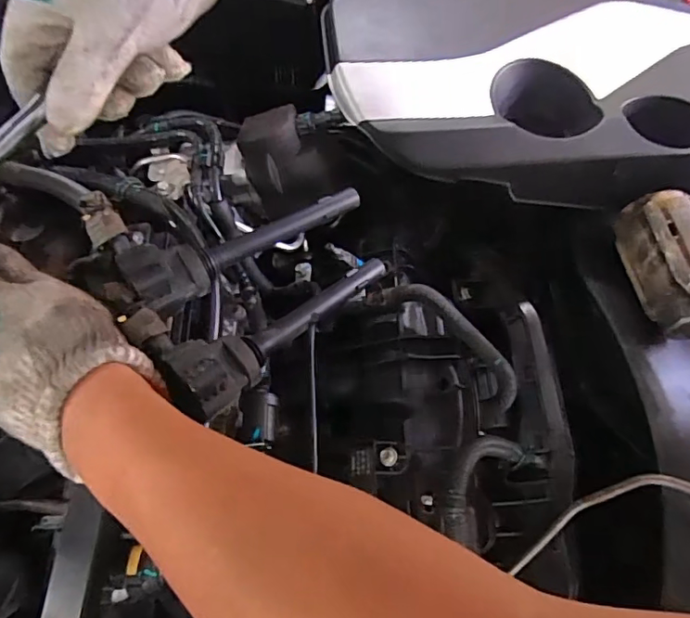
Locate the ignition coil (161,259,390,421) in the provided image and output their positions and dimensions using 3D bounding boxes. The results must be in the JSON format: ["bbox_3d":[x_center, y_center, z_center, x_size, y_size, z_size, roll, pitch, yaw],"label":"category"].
[{"bbox_3d":[-0.038,0.006,0.357,0.047,0.025,0.184,41,46,17],"label":"ignition coil"}]

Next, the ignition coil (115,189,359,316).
[{"bbox_3d":[-0.070,-0.052,0.381,0.184,0.031,0.055,-26,66,-30],"label":"ignition coil"}]

